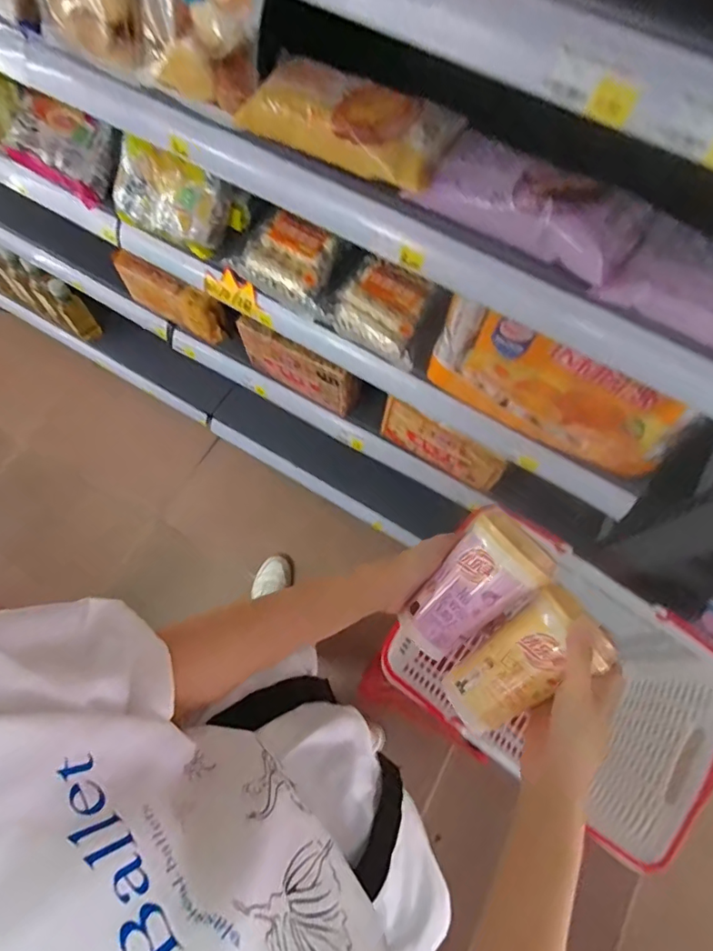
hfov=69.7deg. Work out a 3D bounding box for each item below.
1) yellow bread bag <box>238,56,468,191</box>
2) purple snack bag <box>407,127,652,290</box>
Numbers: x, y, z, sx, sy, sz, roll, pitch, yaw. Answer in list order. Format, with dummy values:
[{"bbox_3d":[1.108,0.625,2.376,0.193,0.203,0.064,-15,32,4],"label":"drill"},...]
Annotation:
[{"bbox_3d":[-0.010,-0.343,0.488,0.206,0.052,0.075,25,71,8],"label":"yellow bread bag"},{"bbox_3d":[0.161,-0.250,0.458,0.190,0.052,0.086,33,72,11],"label":"purple snack bag"}]

